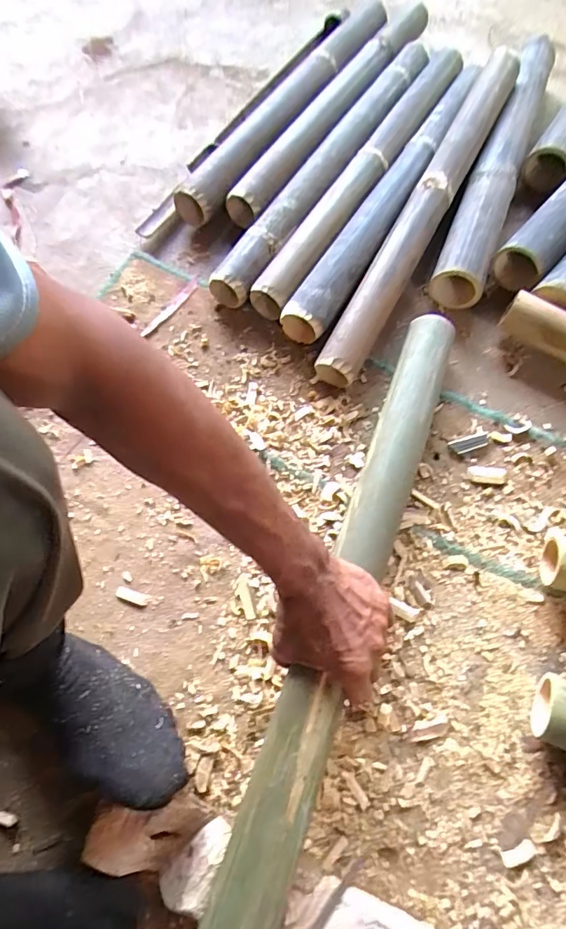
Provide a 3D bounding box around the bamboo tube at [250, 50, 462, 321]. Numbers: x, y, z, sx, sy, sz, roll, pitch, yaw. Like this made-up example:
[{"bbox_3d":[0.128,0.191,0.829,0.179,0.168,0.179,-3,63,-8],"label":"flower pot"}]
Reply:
[{"bbox_3d":[0.139,-0.466,0.764,0.063,0.055,0.619,29,69,13],"label":"bamboo tube"}]

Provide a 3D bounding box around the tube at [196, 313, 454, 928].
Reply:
[{"bbox_3d":[0.076,0.099,0.498,0.065,0.064,0.653,20,64,9],"label":"tube"}]

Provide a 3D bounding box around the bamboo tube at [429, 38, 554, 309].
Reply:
[{"bbox_3d":[0.348,-0.492,0.767,0.074,0.081,0.571,20,67,9],"label":"bamboo tube"}]

